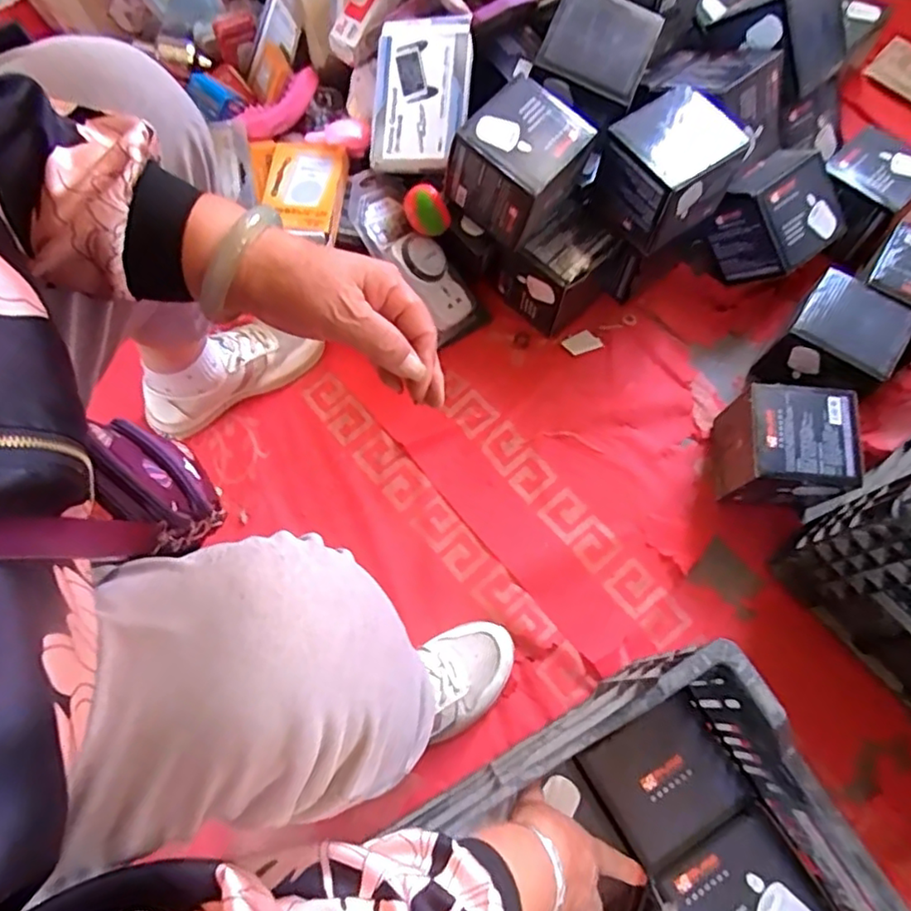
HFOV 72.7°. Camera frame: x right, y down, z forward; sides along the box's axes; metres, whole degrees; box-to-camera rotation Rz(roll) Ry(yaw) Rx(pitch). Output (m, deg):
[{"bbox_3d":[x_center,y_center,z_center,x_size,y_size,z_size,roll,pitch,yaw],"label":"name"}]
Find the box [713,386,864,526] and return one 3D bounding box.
[{"bbox_3d":[0.373,-0.004,0.708,0.123,0.124,0.106,8,69,4],"label":"box"}]

